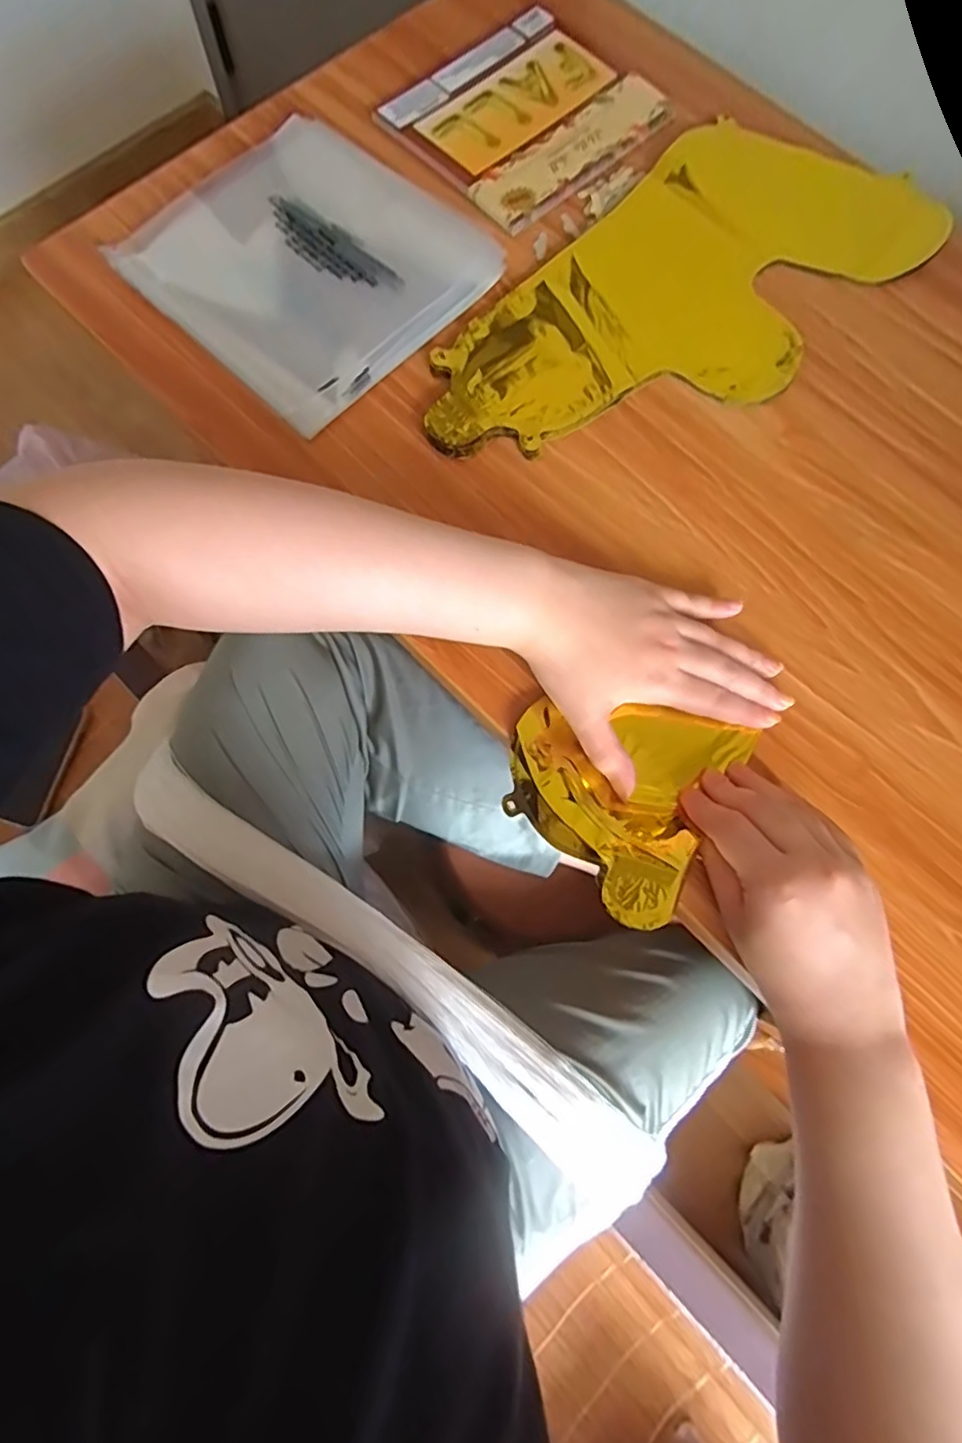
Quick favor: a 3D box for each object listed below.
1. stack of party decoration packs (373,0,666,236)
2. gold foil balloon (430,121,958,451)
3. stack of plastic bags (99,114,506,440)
[{"bbox_3d":[0.035,-0.492,0.504,0.190,0.007,0.160,-42,80,-9],"label":"stack of party decoration packs"},{"bbox_3d":[0.141,-0.306,0.460,0.394,0.011,0.193,-43,81,-10],"label":"gold foil balloon"},{"bbox_3d":[-0.129,-0.339,0.457,0.216,0.019,0.205,43,80,9],"label":"stack of plastic bags"}]

